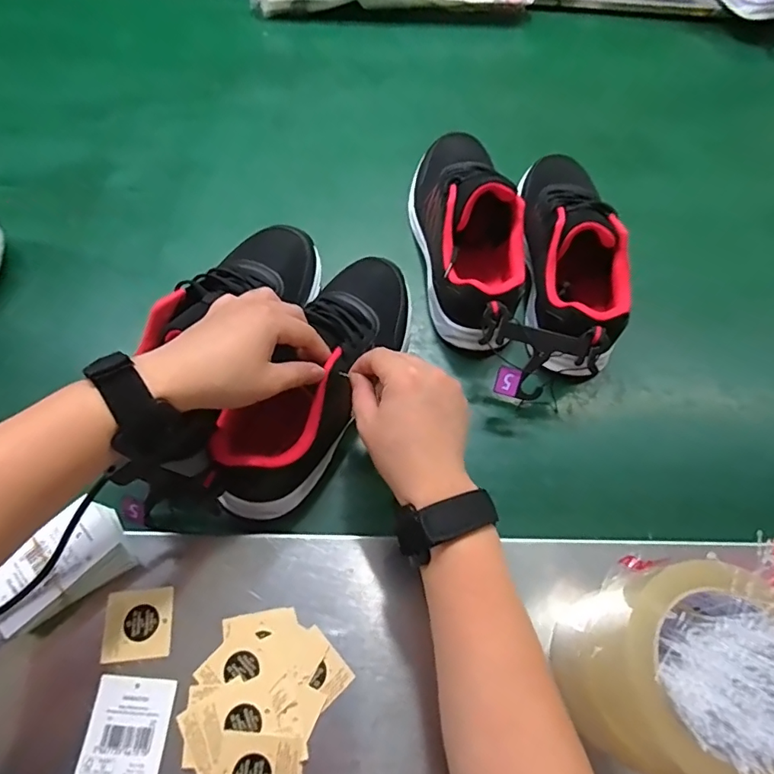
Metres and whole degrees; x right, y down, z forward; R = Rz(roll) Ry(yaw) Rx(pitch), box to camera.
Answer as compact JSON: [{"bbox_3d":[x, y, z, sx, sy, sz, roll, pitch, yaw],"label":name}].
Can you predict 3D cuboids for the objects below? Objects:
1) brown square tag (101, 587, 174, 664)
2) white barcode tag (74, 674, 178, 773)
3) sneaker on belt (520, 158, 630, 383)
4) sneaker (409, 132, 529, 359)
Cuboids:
[{"bbox_3d":[-0.172,0.165,0.347,0.043,0.005,0.043,-2,64,-9],"label":"brown square tag"},{"bbox_3d":[-0.166,0.229,0.313,0.049,0.006,0.078,6,64,-1],"label":"white barcode tag"},{"bbox_3d":[0.173,-0.128,0.482,0.083,0.084,0.253,0,65,-4],"label":"sneaker on belt"},{"bbox_3d":[0.077,-0.162,0.495,0.082,0.102,0.244,-7,65,-6],"label":"sneaker"}]

